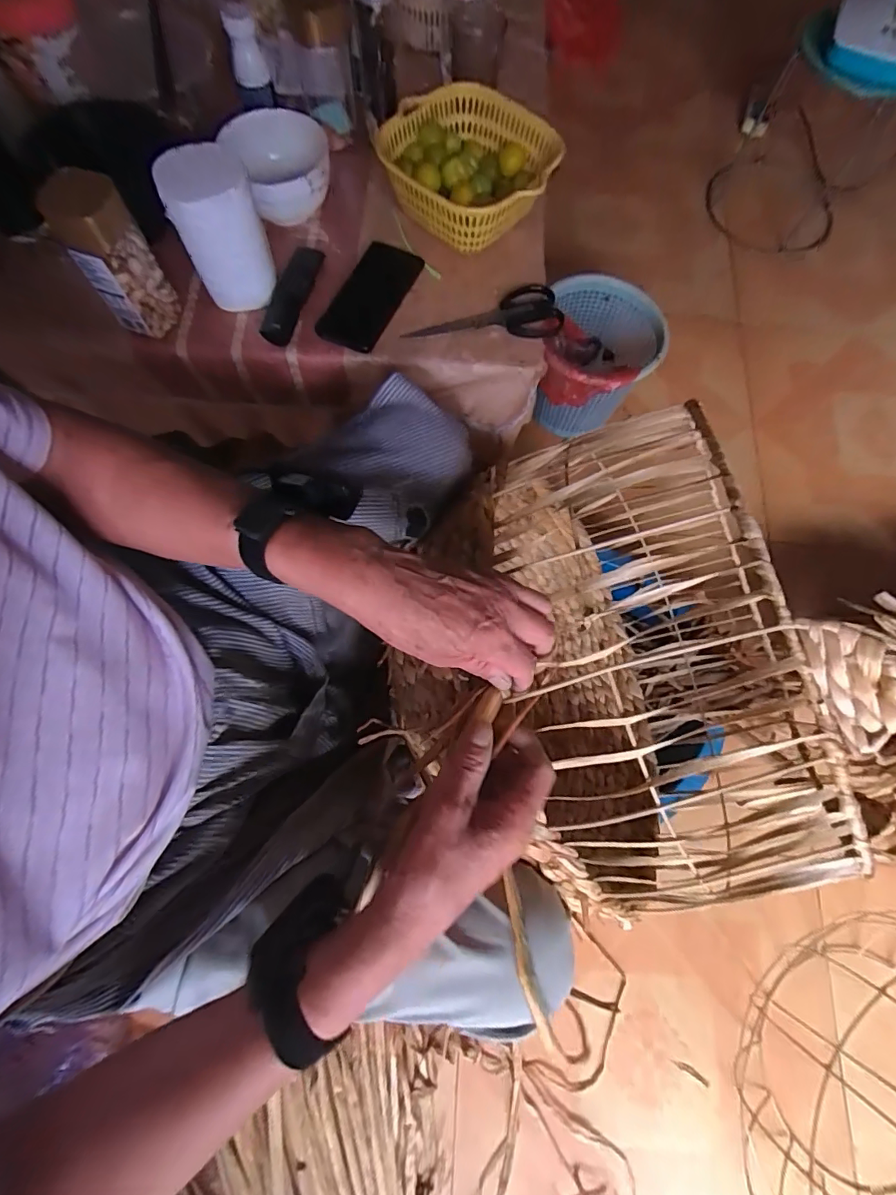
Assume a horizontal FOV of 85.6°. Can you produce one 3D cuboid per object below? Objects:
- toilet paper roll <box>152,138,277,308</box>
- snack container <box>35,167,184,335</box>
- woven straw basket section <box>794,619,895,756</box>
[{"bbox_3d":[-0.259,-0.419,0.560,0.089,0.131,0.082,-20,75,-7],"label":"toilet paper roll"},{"bbox_3d":[-0.357,-0.363,0.525,0.073,0.136,0.066,-35,77,-11],"label":"snack container"},{"bbox_3d":[0.262,0.053,0.310,0.042,0.015,0.090,-25,90,37],"label":"woven straw basket section"}]

